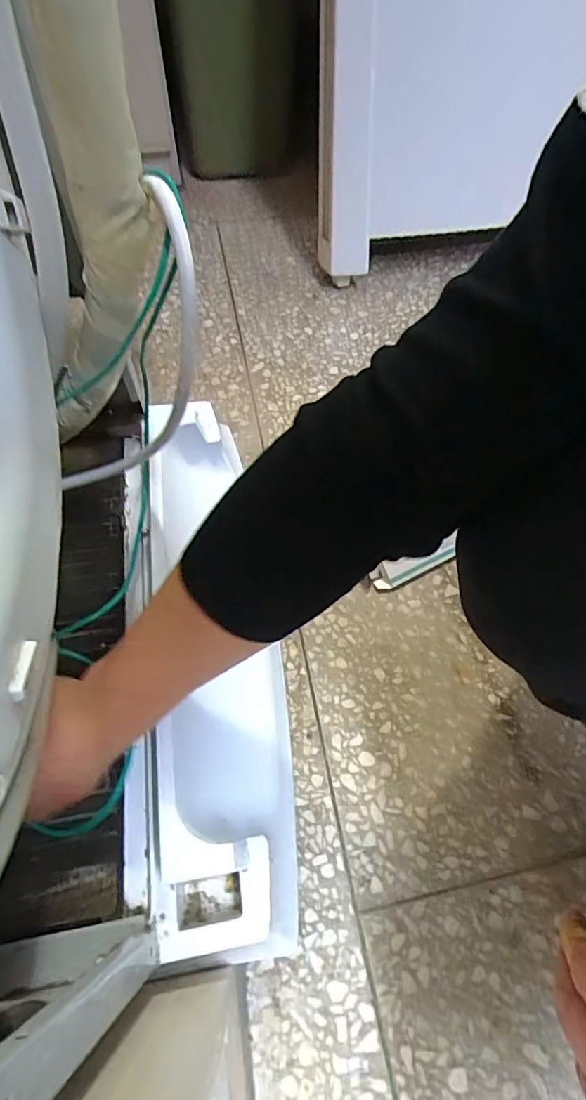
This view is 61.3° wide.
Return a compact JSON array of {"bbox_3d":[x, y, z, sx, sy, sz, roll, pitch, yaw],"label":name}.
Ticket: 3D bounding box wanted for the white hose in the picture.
[{"bbox_3d":[-0.106,-0.123,0.372,0.078,0.249,0.034,38,39,2],"label":"white hose"}]

